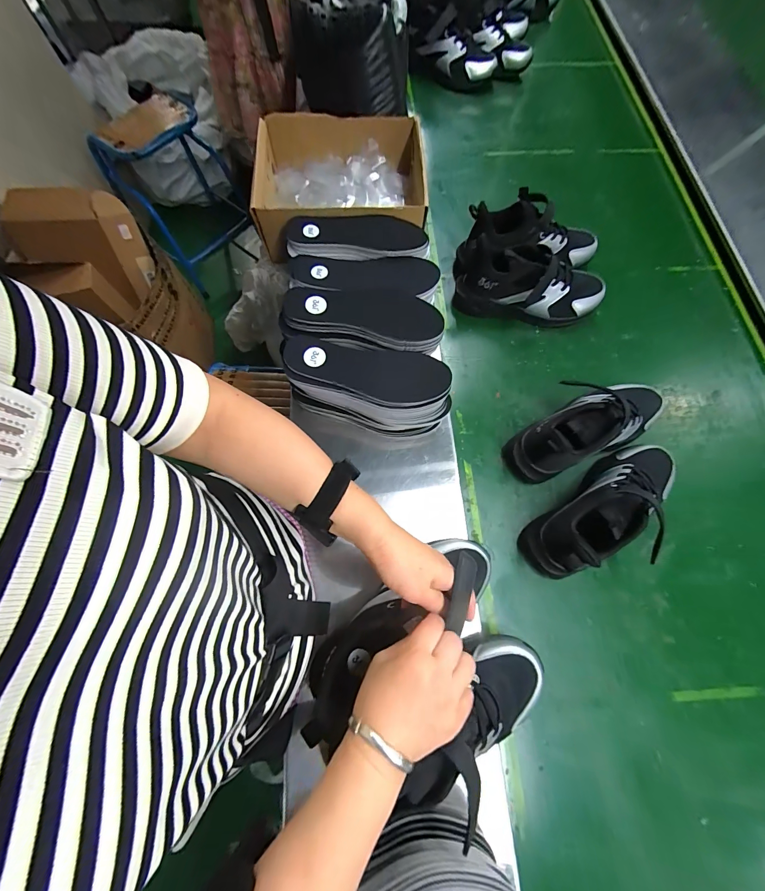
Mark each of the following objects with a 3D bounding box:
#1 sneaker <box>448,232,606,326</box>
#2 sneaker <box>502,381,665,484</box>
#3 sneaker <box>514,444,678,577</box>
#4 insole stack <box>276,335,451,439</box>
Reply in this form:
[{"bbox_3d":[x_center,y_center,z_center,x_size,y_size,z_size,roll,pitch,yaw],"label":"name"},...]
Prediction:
[{"bbox_3d":[0.242,-0.262,0.559,0.231,0.106,0.078,9,71,3],"label":"sneaker"},{"bbox_3d":[0.294,-0.032,0.479,0.231,0.107,0.083,-25,73,-9],"label":"sneaker"},{"bbox_3d":[0.293,0.080,0.445,0.230,0.105,0.079,-38,75,-12],"label":"sneaker"},{"bbox_3d":[-0.020,-0.077,0.469,0.218,0.094,0.089,7,71,2],"label":"insole stack"}]

